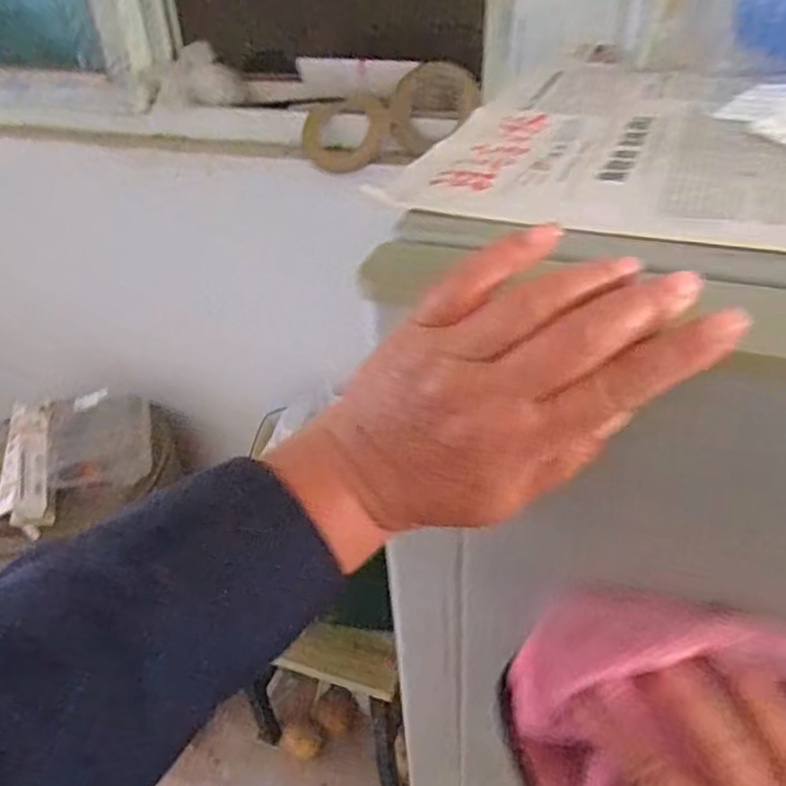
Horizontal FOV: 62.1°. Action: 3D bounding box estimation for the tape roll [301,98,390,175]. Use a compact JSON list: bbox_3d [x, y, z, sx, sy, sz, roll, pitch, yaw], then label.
[{"bbox_3d":[-0.065,-0.354,0.897,0.112,0.089,0.043,-4,36,-2],"label":"tape roll"}]

